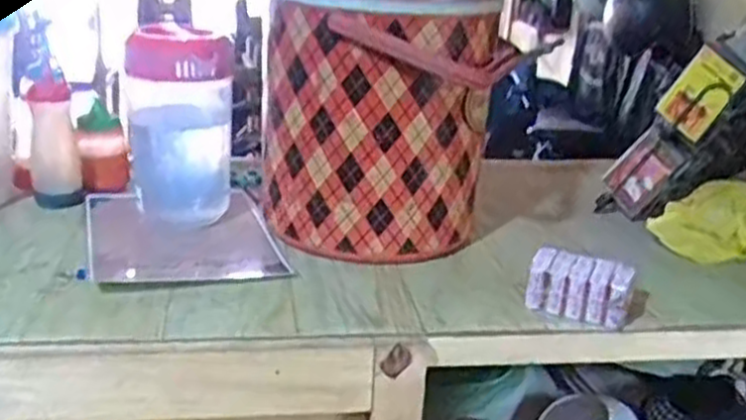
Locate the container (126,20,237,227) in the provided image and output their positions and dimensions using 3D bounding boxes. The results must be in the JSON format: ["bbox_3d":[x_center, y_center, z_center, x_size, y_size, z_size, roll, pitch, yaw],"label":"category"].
[{"bbox_3d":[-0.243,-0.108,1.005,0.116,0.230,0.135,-2,23,-16],"label":"container"}]

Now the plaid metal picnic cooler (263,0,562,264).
[{"bbox_3d":[0.009,-0.103,0.918,0.201,0.316,0.197,-10,26,-32],"label":"plaid metal picnic cooler"}]

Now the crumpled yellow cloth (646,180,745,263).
[{"bbox_3d":[0.440,0.008,1.033,0.138,0.096,0.086,14,24,23],"label":"crumpled yellow cloth"}]

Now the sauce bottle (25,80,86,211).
[{"bbox_3d":[-0.418,-0.089,1.033,0.053,0.149,0.066,-16,29,-41],"label":"sauce bottle"}]

